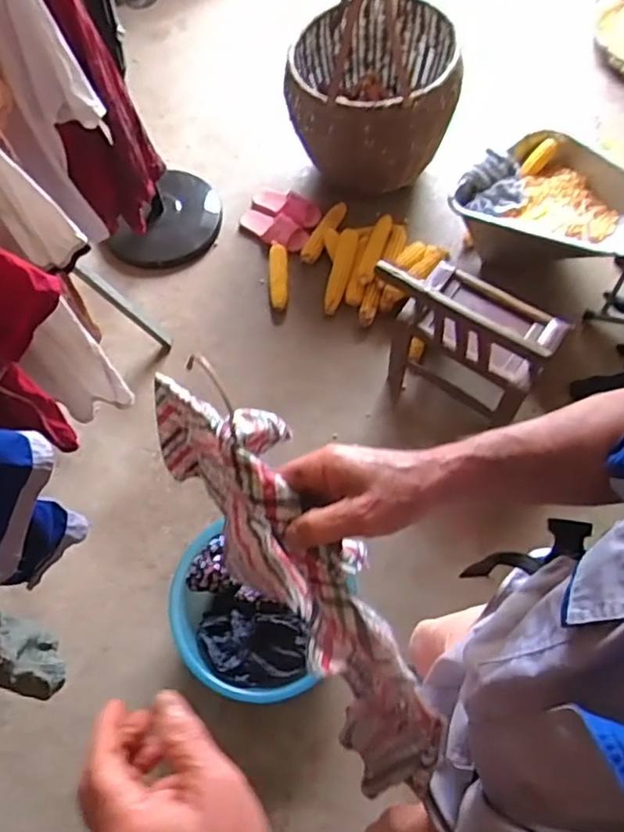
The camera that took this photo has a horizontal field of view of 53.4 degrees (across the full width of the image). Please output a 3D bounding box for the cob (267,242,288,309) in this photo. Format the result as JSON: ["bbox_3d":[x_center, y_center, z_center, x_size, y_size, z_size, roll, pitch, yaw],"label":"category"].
[{"bbox_3d":[-0.097,-0.404,1.783,0.046,0.044,0.204,-3,65,0],"label":"cob"}]

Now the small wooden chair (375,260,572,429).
[{"bbox_3d":[0.353,-0.195,1.392,0.350,0.518,0.320,34,71,16],"label":"small wooden chair"}]

